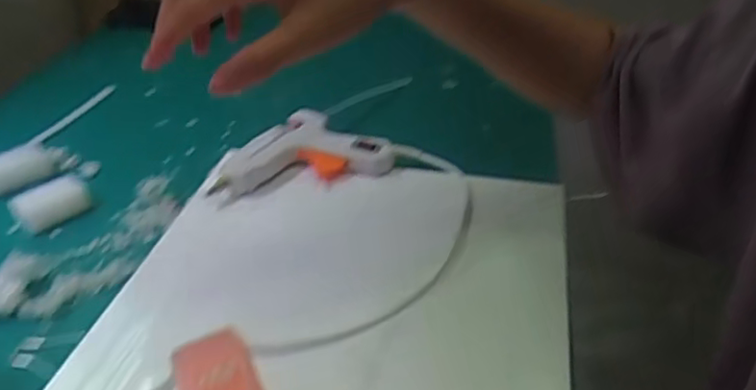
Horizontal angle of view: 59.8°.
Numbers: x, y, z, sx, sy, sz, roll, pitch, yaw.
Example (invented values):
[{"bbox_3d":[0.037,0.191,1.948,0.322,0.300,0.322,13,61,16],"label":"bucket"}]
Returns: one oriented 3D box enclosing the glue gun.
[{"bbox_3d":[-0.072,-0.037,0.576,0.153,0.032,0.078,-12,36,-17],"label":"glue gun"}]

